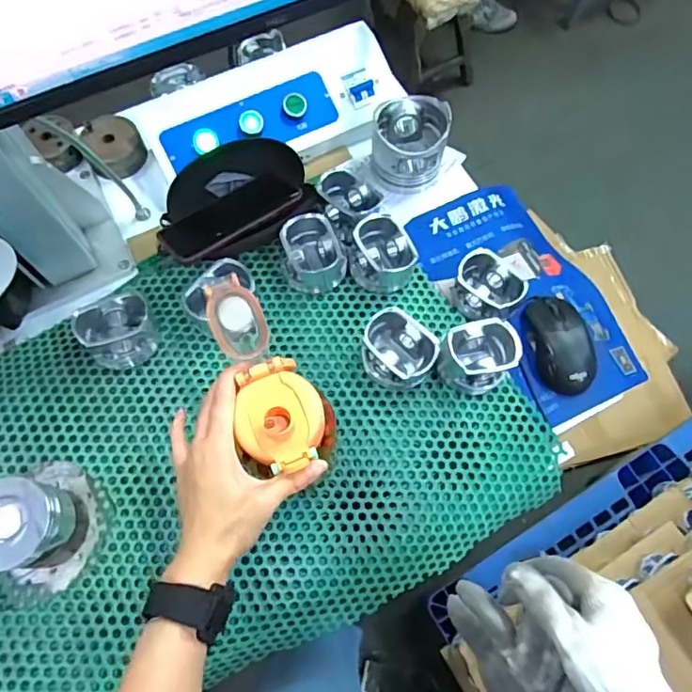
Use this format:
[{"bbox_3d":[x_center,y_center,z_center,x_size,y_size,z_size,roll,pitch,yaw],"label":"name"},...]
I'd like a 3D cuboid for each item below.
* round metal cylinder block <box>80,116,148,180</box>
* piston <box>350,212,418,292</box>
[{"bbox_3d":[-0.292,-0.254,0.689,0.068,0.033,0.080,-28,70,-11],"label":"round metal cylinder block"},{"bbox_3d":[0.038,-0.102,0.602,0.066,0.054,0.069,0,68,0],"label":"piston"}]

